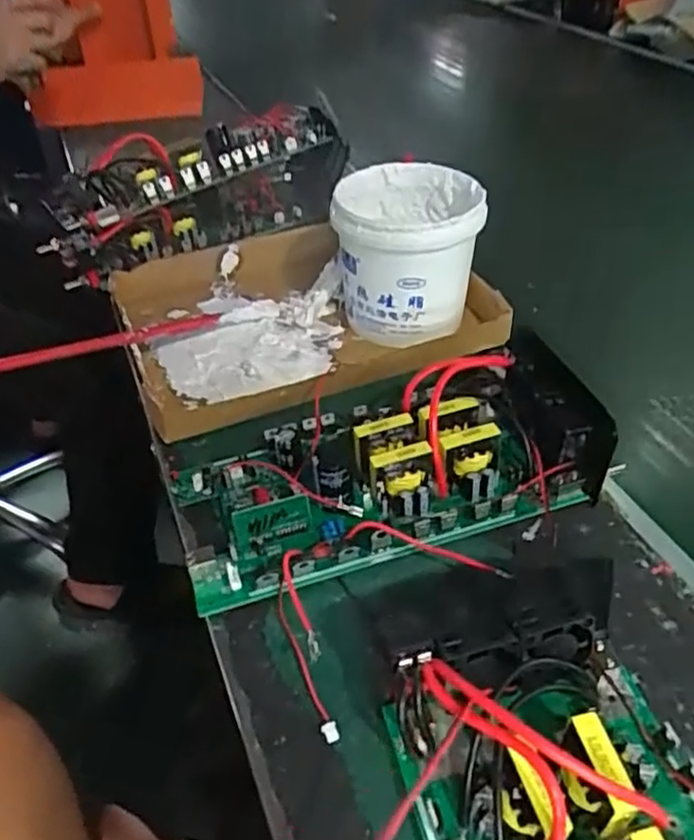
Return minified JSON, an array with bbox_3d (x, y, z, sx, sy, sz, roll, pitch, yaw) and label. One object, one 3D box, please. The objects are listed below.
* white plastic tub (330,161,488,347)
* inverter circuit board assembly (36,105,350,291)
[{"bbox_3d":[0.052,-0.145,0.609,0.117,0.113,0.129,3,41,6],"label":"white plastic tub"},{"bbox_3d":[-0.158,-0.245,0.746,0.306,0.096,0.138,-24,45,-23],"label":"inverter circuit board assembly"}]

